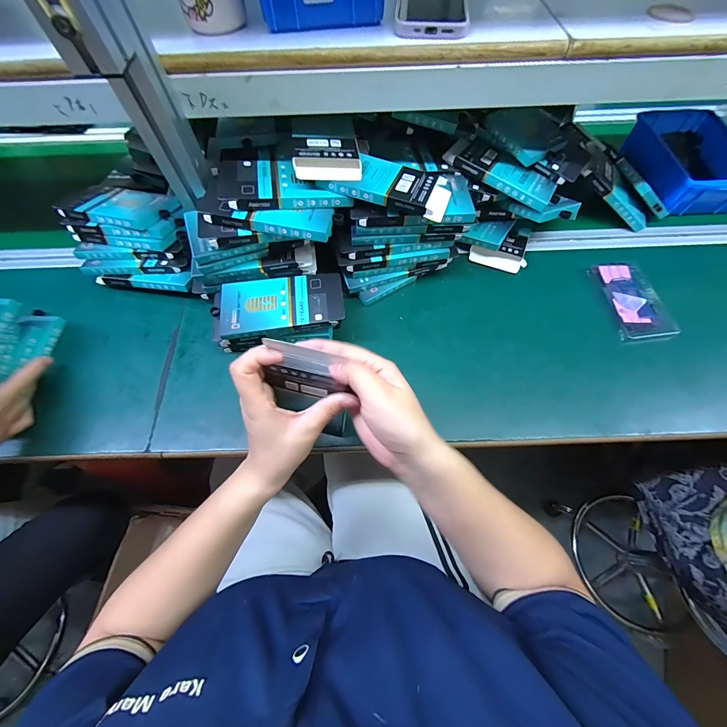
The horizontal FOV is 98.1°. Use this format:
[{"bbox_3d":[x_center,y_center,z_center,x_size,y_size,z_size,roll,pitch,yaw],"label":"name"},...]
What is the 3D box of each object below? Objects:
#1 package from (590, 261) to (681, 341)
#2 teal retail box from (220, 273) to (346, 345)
[{"bbox_3d":[0.377,-0.090,0.444,0.078,0.010,0.127,-8,64,-3],"label":"package"},{"bbox_3d":[-0.101,-0.074,0.397,0.151,0.011,0.078,-8,64,-3],"label":"teal retail box"}]

